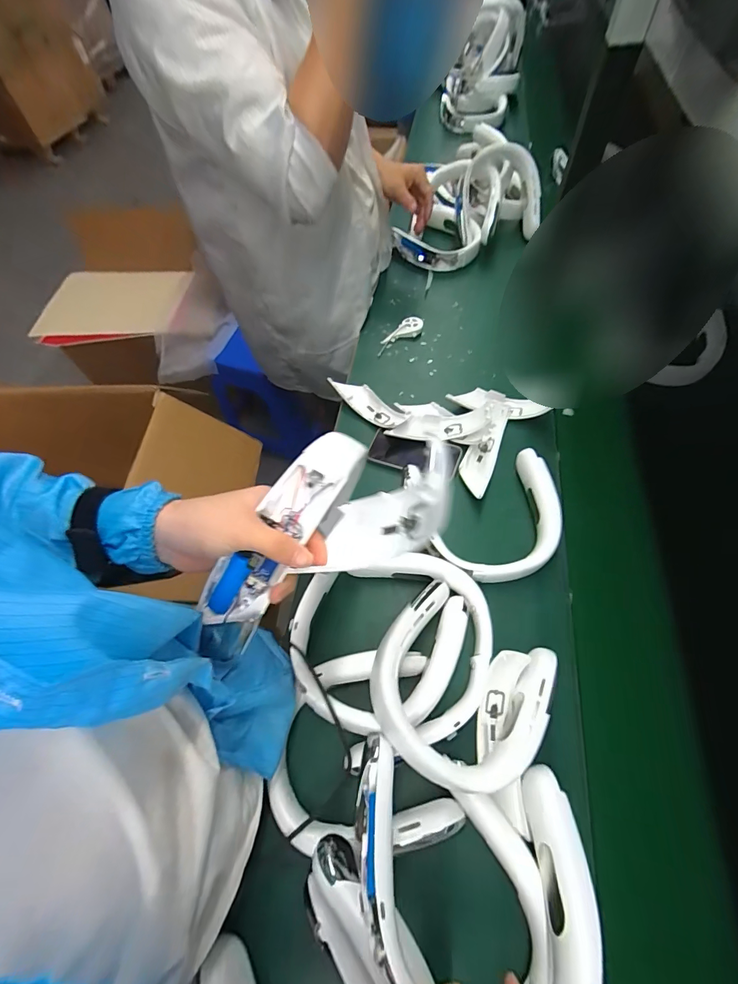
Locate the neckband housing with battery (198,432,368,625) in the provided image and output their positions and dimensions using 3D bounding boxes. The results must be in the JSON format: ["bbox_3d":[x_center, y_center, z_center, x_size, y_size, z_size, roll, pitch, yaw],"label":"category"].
[{"bbox_3d":[-0.076,0.038,0.317,0.050,0.041,0.191,37,95,22],"label":"neckband housing with battery"}]

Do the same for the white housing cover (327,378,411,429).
[{"bbox_3d":[0.000,-0.165,0.727,0.050,0.032,0.174,-40,65,-18],"label":"white housing cover"}]

